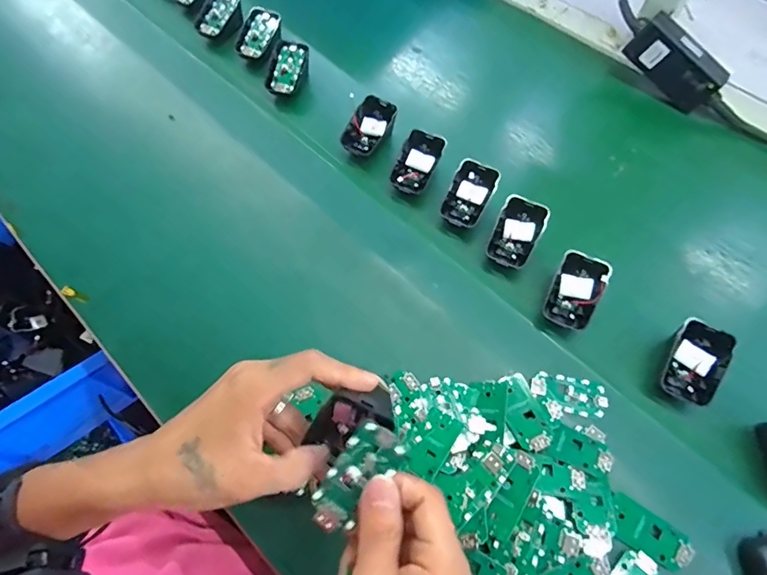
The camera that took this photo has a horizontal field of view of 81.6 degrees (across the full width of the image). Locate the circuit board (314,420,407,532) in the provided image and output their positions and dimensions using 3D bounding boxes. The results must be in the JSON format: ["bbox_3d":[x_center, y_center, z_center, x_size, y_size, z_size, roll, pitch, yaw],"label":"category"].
[{"bbox_3d":[-0.016,0.110,0.257,0.030,0.006,0.063,38,89,14],"label":"circuit board"}]

